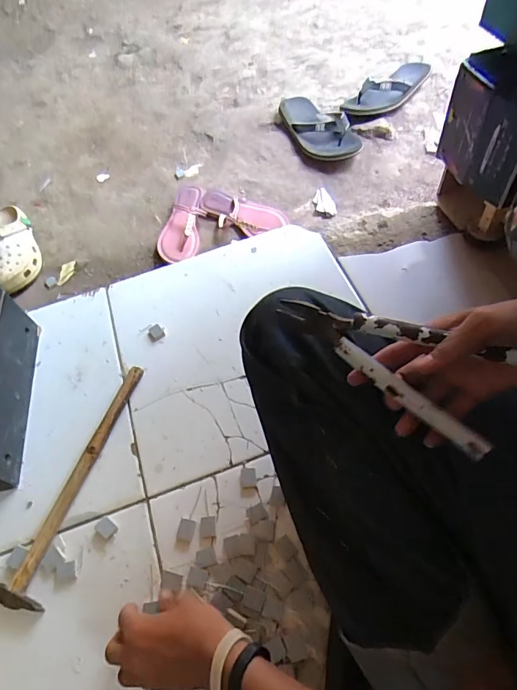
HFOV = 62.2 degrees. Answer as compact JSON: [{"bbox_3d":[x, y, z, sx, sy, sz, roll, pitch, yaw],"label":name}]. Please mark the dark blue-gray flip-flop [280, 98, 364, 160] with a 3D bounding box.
[{"bbox_3d":[0.136,-0.515,1.026,0.117,0.072,0.251,-37,62,-15],"label":"dark blue-gray flip-flop"}]

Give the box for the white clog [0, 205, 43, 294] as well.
[{"bbox_3d":[-0.546,-0.223,0.947,0.097,0.093,0.234,-19,59,-5],"label":"white clog"}]

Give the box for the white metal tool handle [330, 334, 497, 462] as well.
[{"bbox_3d":[0.128,0.043,0.365,0.147,0.009,0.018,39,71,14],"label":"white metal tool handle"}]

